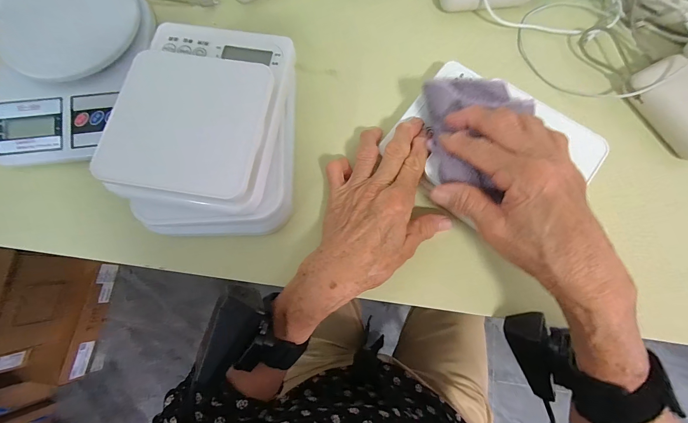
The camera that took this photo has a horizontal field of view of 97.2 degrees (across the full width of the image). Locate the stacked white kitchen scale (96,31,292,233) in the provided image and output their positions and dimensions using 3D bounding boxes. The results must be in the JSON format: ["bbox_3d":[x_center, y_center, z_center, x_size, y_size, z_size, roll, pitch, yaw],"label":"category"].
[{"bbox_3d":[-0.120,-0.077,0.283,0.144,0.075,0.202,3,77,1],"label":"stacked white kitchen scale"}]

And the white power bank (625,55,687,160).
[{"bbox_3d":[0.338,-0.104,0.304,0.057,0.033,0.100,-27,78,-6],"label":"white power bank"}]

